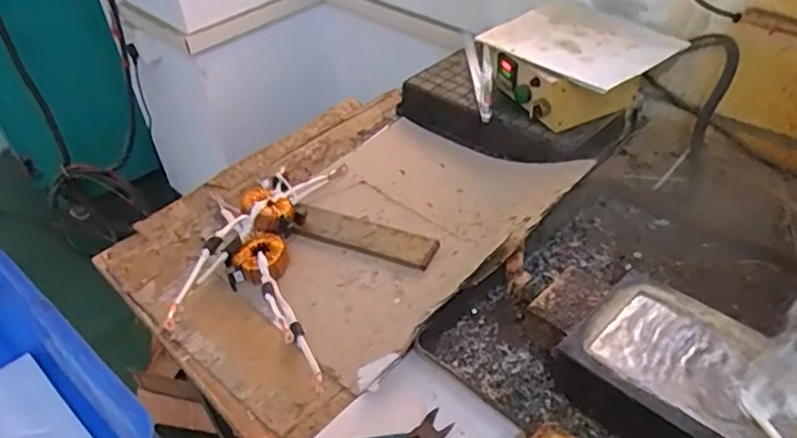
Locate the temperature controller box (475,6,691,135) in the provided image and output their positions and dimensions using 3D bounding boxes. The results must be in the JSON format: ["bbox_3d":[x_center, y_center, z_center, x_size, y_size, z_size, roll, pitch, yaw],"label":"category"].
[{"bbox_3d":[0.275,-0.241,0.955,0.208,0.091,0.254,-26,44,-23],"label":"temperature controller box"}]

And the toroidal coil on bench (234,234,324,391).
[{"bbox_3d":[-0.155,0.110,0.751,0.070,0.051,0.240,-15,41,-11],"label":"toroidal coil on bench"}]

